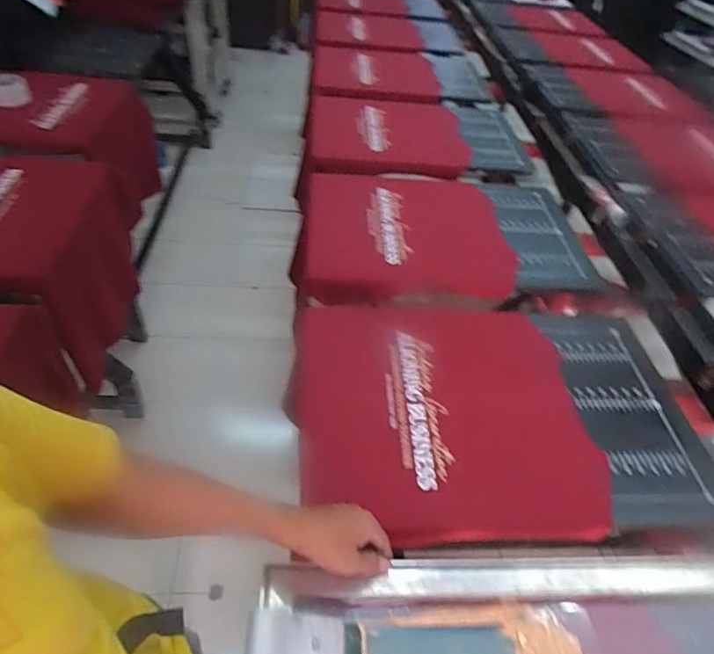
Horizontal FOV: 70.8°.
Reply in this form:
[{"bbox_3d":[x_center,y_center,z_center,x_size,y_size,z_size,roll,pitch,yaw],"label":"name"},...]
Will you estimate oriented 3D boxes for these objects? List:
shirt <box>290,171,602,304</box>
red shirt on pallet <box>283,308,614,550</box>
[{"bbox_3d":[0.191,-0.217,1.131,0.634,0.074,0.399,0,46,-7],"label":"shirt"},{"bbox_3d":[0.126,0.124,0.774,0.444,0.028,0.414,-1,46,-7],"label":"red shirt on pallet"}]

